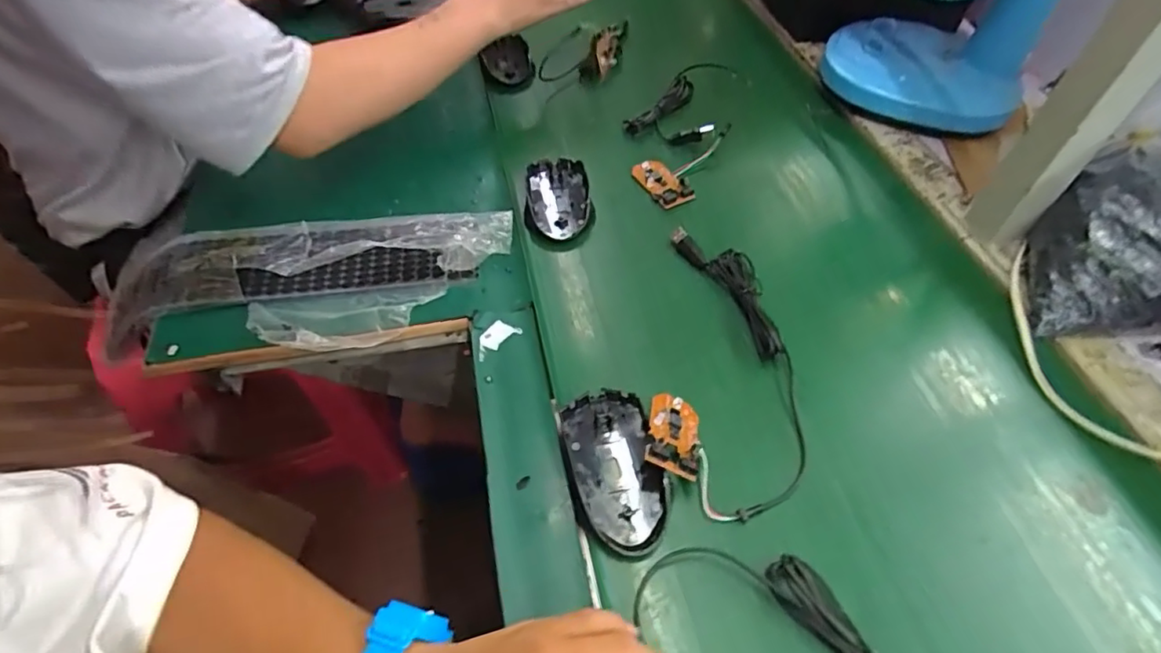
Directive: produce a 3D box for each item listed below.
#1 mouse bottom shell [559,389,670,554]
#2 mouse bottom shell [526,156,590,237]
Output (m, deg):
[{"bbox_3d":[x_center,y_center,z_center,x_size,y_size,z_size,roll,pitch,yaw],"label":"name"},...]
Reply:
[{"bbox_3d":[0.023,0.091,0.388,0.056,0.019,0.110,-8,53,-7],"label":"mouse bottom shell"},{"bbox_3d":[-0.022,-0.130,0.566,0.057,0.019,0.104,-4,52,-5],"label":"mouse bottom shell"}]

